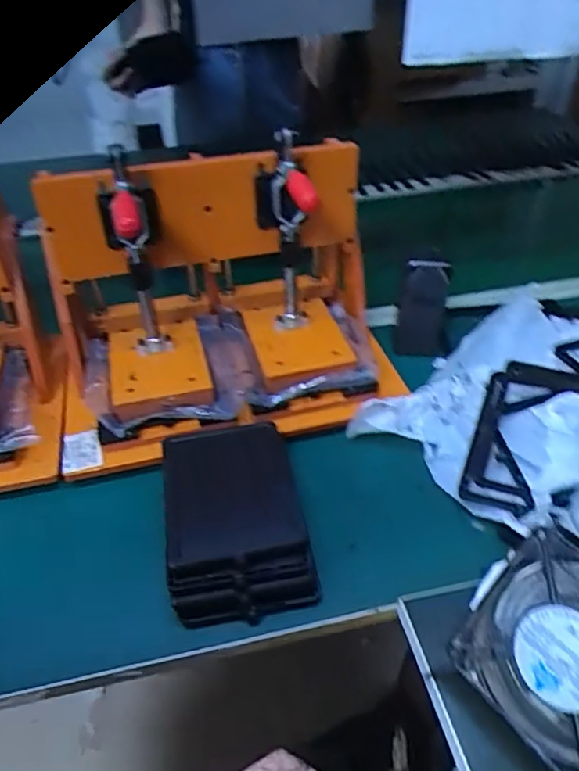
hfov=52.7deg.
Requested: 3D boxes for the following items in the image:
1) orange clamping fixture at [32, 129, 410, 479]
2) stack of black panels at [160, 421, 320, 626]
[{"bbox_3d":[-0.078,-0.096,0.637,0.362,0.261,0.236,-10,40,-9],"label":"orange clamping fixture"},{"bbox_3d":[-0.052,0.117,0.542,0.121,0.041,0.196,-9,40,-8],"label":"stack of black panels"}]

